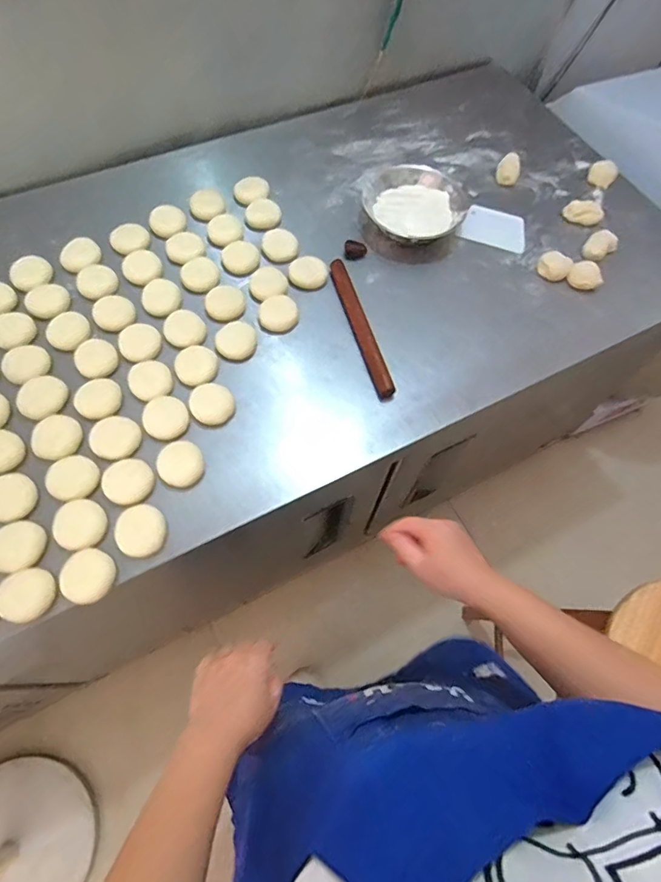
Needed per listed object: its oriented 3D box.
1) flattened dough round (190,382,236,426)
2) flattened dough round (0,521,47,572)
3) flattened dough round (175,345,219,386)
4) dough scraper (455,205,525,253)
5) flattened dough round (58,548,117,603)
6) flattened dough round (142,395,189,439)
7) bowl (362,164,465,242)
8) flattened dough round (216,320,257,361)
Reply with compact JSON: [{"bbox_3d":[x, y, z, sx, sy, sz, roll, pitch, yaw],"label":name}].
[{"bbox_3d":[-0.178,-0.058,0.731,0.065,0.014,0.065,1,65,-3],"label":"flattened dough round"},{"bbox_3d":[-0.409,0.136,0.629,0.067,0.007,0.065,1,65,-3],"label":"flattened dough round"},{"bbox_3d":[-0.209,-0.120,0.756,0.064,0.020,0.057,-25,69,-14],"label":"flattened dough round"},{"bbox_3d":[0.317,-0.415,0.943,0.126,0.009,0.101,19,66,3],"label":"dough scraper"},{"bbox_3d":[-0.311,0.172,0.620,0.064,0.014,0.065,1,65,-3],"label":"flattened dough round"},{"bbox_3d":[-0.245,-0.035,0.720,0.064,0.007,0.070,1,65,-3],"label":"flattened dough round"},{"bbox_3d":[0.156,-0.446,0.921,0.178,0.053,0.170,1,65,-3],"label":"bowl"},{"bbox_3d":[-0.152,-0.163,0.784,0.064,0.023,0.065,1,65,-3],"label":"flattened dough round"}]

